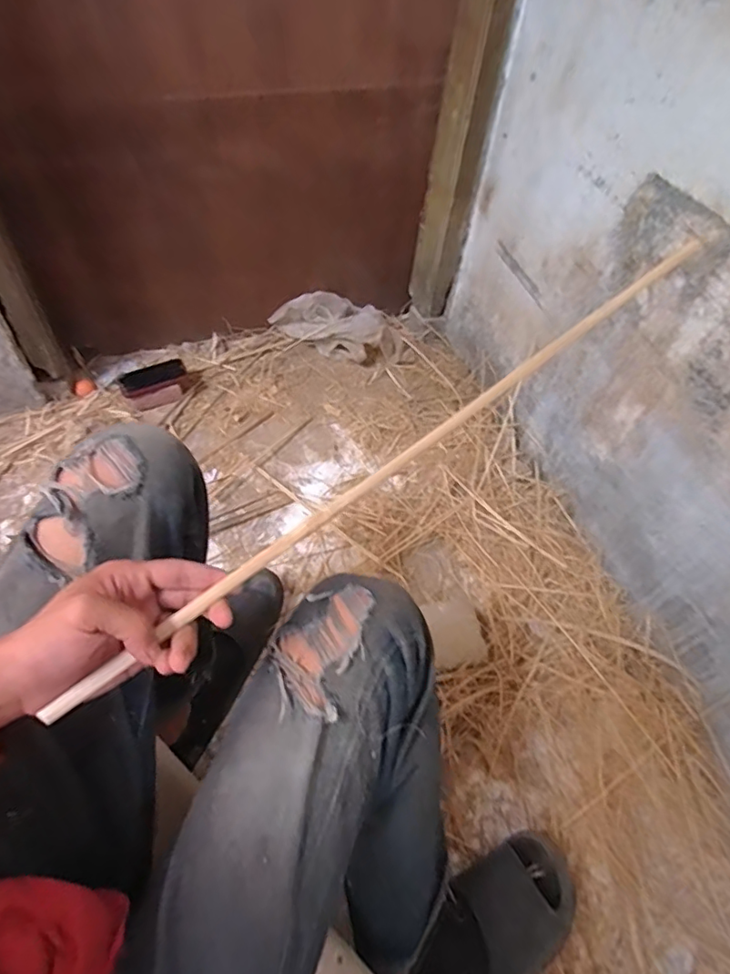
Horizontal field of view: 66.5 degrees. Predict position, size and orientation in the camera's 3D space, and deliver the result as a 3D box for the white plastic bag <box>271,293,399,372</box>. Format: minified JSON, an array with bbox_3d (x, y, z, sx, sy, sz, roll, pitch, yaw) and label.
[{"bbox_3d":[-0.058,-0.376,1.293,0.298,0.088,0.131,24,56,11],"label":"white plastic bag"}]

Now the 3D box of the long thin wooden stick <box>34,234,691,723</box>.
[{"bbox_3d":[0.052,-0.037,0.450,0.662,0.015,0.012,-36,65,-15],"label":"long thin wooden stick"}]

